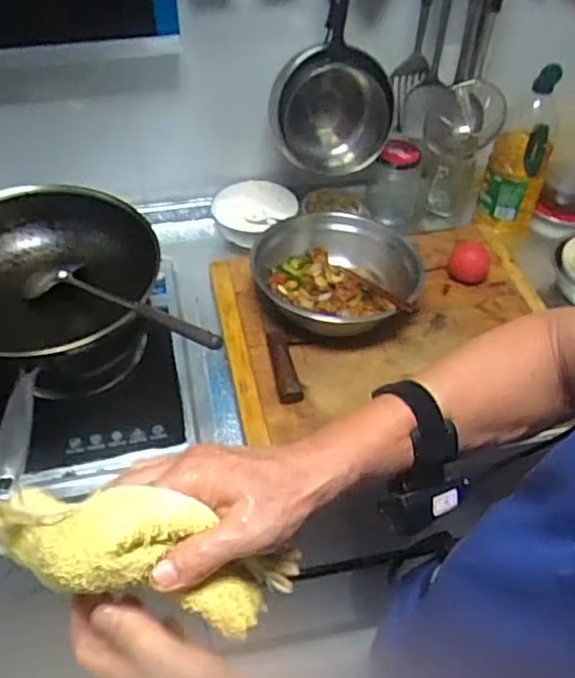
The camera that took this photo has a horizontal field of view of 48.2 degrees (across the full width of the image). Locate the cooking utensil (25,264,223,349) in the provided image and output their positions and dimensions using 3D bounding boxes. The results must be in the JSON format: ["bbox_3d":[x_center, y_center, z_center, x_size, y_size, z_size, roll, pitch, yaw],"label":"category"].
[{"bbox_3d":[-0.231,-0.047,0.859,0.396,0.032,0.065,18,48,33],"label":"cooking utensil"}]

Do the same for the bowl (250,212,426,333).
[{"bbox_3d":[0.070,-0.087,0.973,0.232,0.095,0.230,-7,48,-8],"label":"bowl"}]

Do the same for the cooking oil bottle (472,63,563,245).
[{"bbox_3d":[0.393,-0.299,1.091,0.098,0.294,0.082,18,49,15],"label":"cooking oil bottle"}]

